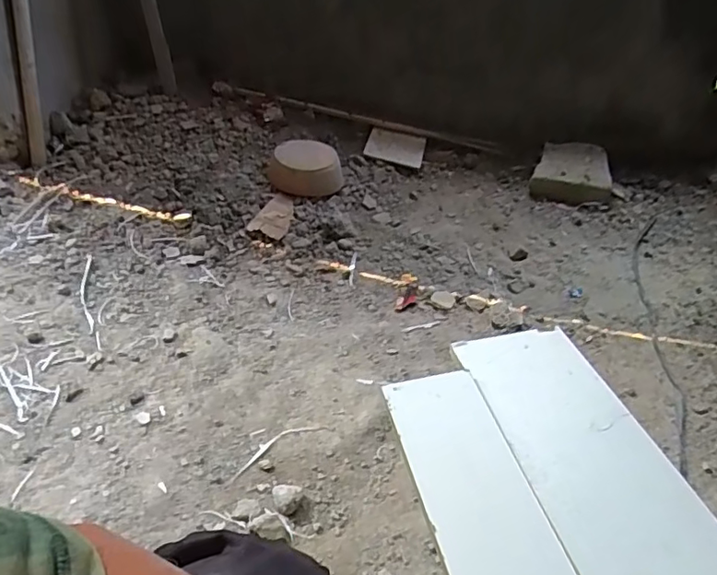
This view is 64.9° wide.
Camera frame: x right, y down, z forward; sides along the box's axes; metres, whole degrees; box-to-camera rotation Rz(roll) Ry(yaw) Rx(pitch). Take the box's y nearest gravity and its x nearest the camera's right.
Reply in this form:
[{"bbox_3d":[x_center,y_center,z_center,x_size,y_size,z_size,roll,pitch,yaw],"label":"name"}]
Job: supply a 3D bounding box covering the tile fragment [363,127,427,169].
[{"bbox_3d":[0.111,-0.416,1.669,0.167,0.017,0.176,15,47,0],"label":"tile fragment"}]

